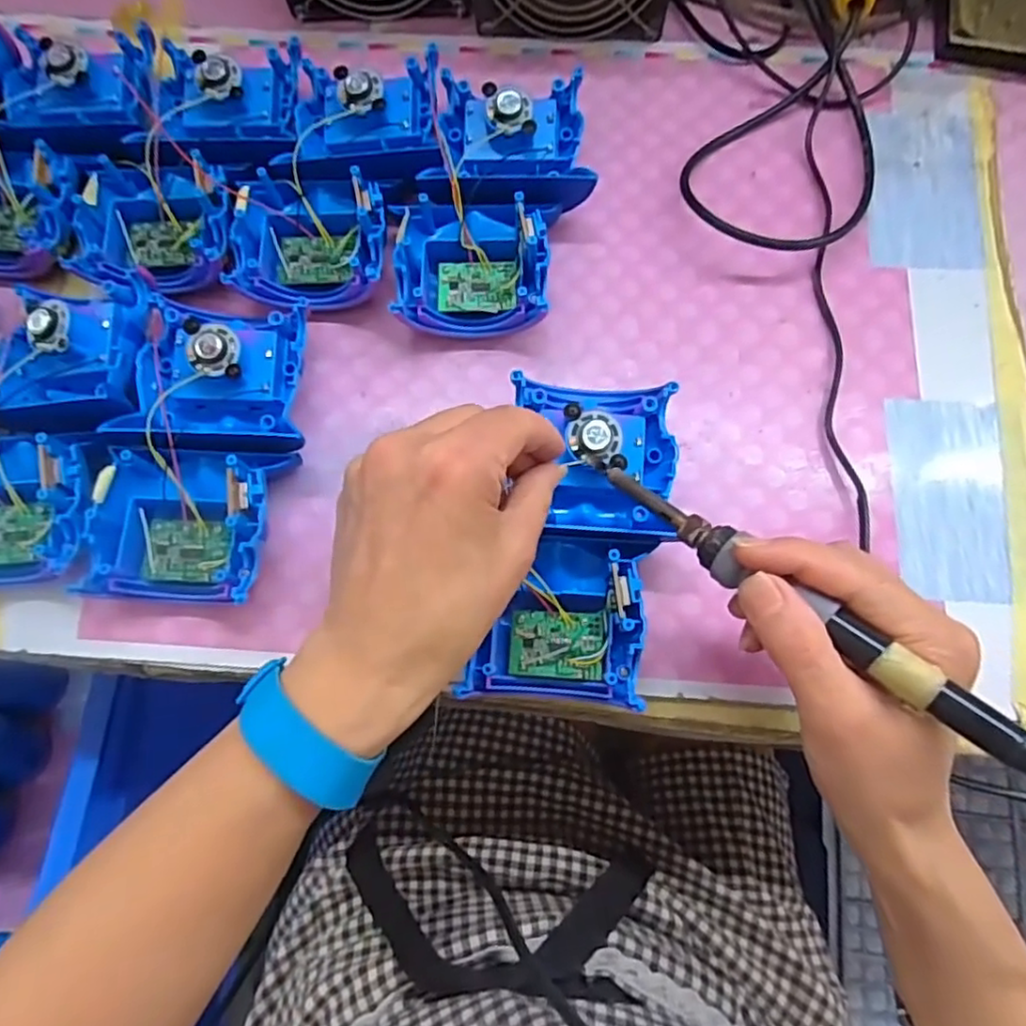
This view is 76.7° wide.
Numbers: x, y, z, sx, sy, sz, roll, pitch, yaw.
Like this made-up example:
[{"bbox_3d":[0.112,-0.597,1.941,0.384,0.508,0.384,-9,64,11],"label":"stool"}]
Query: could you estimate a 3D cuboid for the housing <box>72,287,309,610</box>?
[{"bbox_3d":[-0.154,-0.035,0.322,0.085,0.031,0.154,4,78,0],"label":"housing"}]

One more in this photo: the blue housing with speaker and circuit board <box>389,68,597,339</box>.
[{"bbox_3d":[-0.011,-0.173,0.366,0.098,0.040,0.166,18,76,6],"label":"blue housing with speaker and circuit board"}]

